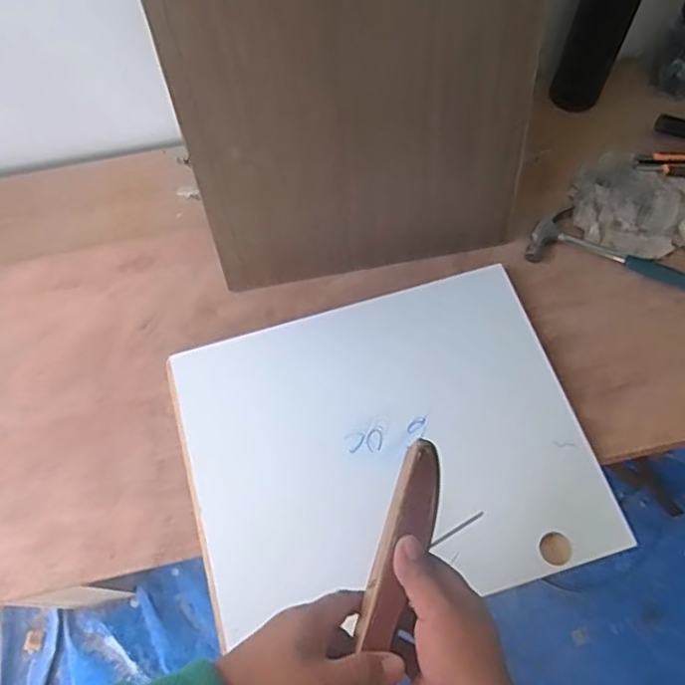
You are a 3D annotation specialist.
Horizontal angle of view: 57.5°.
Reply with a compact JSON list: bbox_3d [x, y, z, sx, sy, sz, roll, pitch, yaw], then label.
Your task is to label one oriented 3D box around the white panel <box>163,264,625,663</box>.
[{"bbox_3d":[0.049,0.125,0.738,0.447,0.022,0.362,-17,71,-2],"label":"white panel"}]

